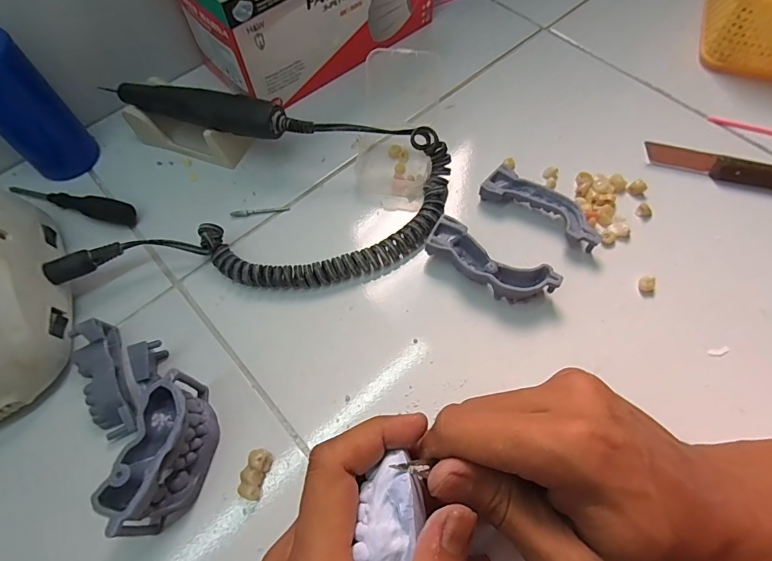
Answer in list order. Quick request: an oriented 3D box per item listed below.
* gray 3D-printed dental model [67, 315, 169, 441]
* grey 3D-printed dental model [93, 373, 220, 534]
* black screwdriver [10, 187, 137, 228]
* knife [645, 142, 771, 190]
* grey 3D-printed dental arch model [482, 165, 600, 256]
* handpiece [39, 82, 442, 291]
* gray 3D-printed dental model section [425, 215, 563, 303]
[{"bbox_3d":[-0.160,0.055,0.273,0.047,0.027,0.069,-23,65,-9],"label":"gray 3D-printed dental model"},{"bbox_3d":[-0.118,0.094,0.244,0.033,0.041,0.078,13,65,8],"label":"grey 3D-printed dental model"},{"bbox_3d":[-0.245,-0.061,0.348,0.111,0.011,0.017,15,65,9],"label":"black screwdriver"},{"bbox_3d":[0.278,-0.081,0.336,0.151,0.015,0.021,15,65,9],"label":"knife"},{"bbox_3d":[0.112,-0.052,0.320,0.087,0.016,0.031,36,70,18],"label":"grey 3D-printed dental arch model"},{"bbox_3d":[-0.088,-0.075,0.327,0.263,0.043,0.165,1,63,2],"label":"handpiece"},{"bbox_3d":[0.068,-0.009,0.298,0.086,0.022,0.030,29,68,15],"label":"gray 3D-printed dental model section"}]

